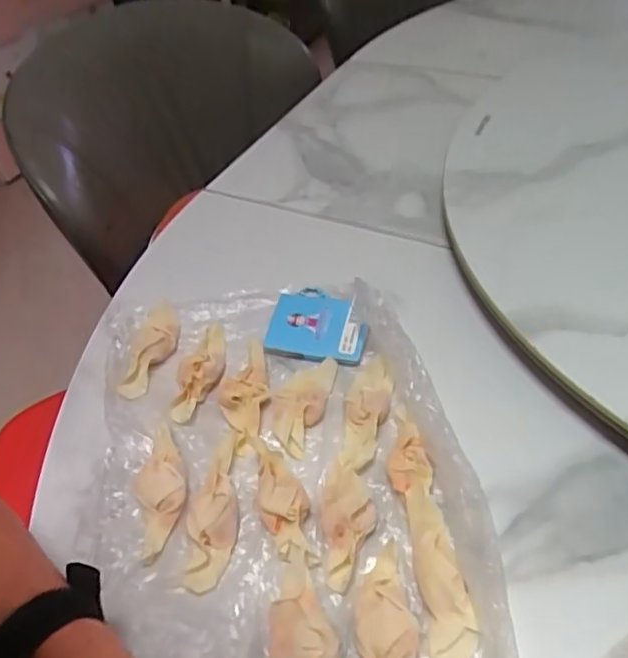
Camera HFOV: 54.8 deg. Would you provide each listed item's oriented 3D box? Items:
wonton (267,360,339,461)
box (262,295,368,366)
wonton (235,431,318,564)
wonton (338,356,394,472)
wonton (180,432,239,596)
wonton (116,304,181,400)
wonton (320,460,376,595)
[{"bbox_3d":[-0.011,0.050,0.429,0.040,0.018,0.081,7,46,13],"label":"wonton"},{"bbox_3d":[0.004,-0.005,0.476,0.078,0.013,0.065,6,46,12],"label":"box"},{"bbox_3d":[-0.025,0.100,0.374,0.028,0.017,0.097,-21,46,-15],"label":"wonton"},{"bbox_3d":[0.034,0.057,0.416,0.029,0.013,0.091,8,46,14],"label":"wonton"},{"bbox_3d":[-0.061,0.107,0.375,0.030,0.016,0.103,-1,45,5],"label":"wonton"},{"bbox_3d":[-0.128,0.014,0.475,0.036,0.016,0.085,-2,45,5],"label":"wonton"},{"bbox_3d":[0.020,0.114,0.357,0.031,0.020,0.074,0,57,6],"label":"wonton"}]

